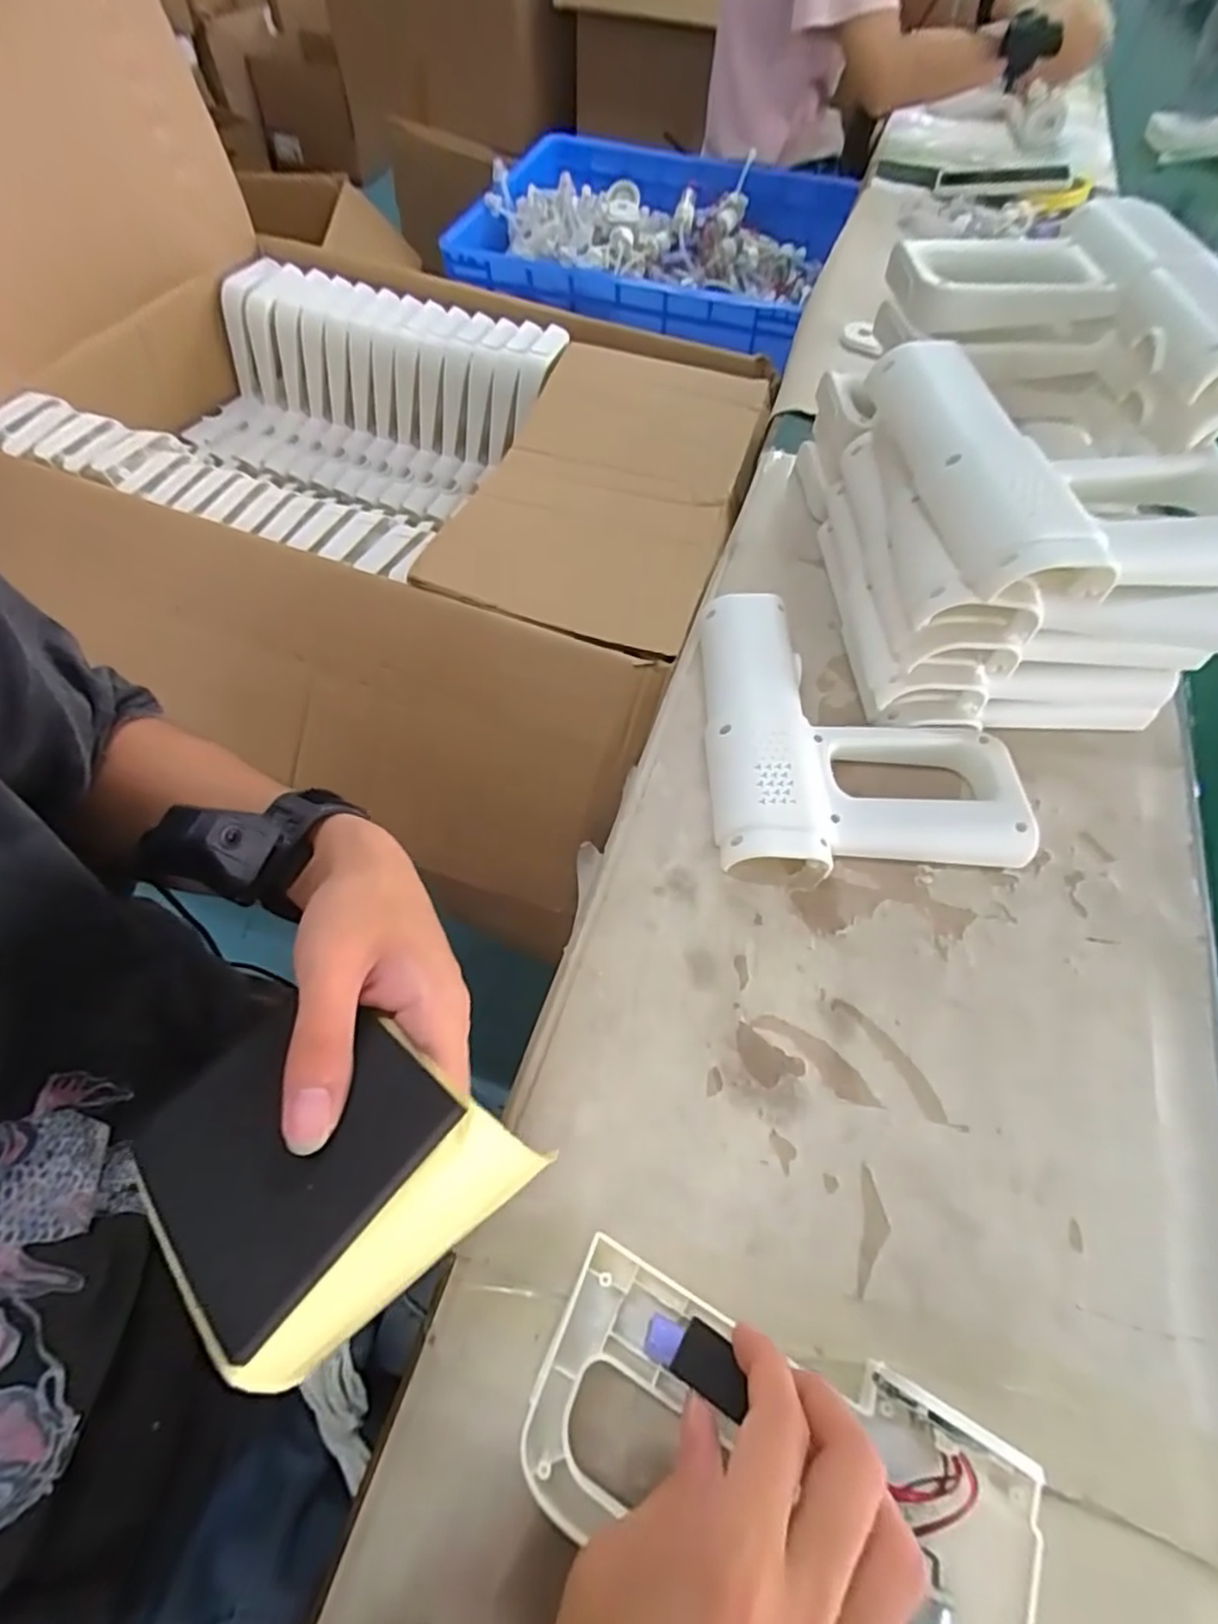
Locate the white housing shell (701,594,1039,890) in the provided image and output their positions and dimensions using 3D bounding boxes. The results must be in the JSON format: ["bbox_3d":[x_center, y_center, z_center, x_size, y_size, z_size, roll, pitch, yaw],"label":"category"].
[{"bbox_3d":[0.149,-0.056,0.440,0.176,0.036,0.202,-5,59,-2],"label":"white housing shell"}]

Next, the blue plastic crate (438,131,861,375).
[{"bbox_3d":[0.051,-0.852,0.997,0.518,0.093,0.410,19,61,9],"label":"blue plastic crate"}]

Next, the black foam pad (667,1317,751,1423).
[{"bbox_3d":[0.039,0.212,0.260,0.028,0.004,0.020,17,61,33],"label":"black foam pad"}]

